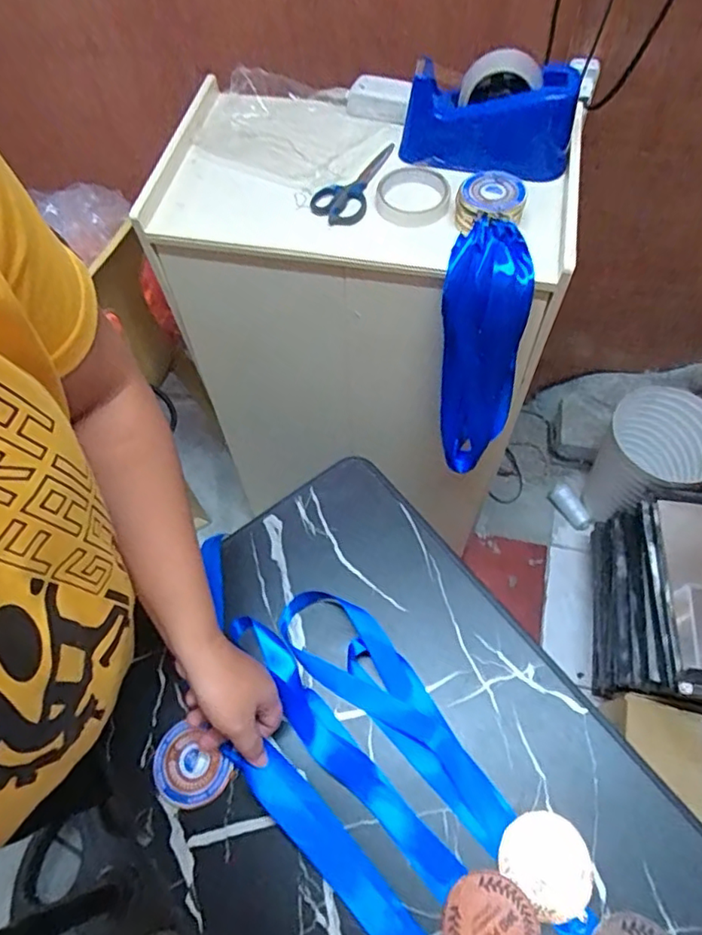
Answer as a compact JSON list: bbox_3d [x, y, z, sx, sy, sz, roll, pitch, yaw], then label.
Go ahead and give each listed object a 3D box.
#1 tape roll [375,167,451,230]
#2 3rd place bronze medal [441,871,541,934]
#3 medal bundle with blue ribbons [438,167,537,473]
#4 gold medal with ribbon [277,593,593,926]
[{"bbox_3d":[0.077,-0.330,0.717,0.089,0.021,0.097,-1,61,2],"label":"tape roll"},{"bbox_3d":[0.111,0.365,0.463,0.073,0.004,0.071,21,64,14],"label":"3rd place bronze medal"},{"bbox_3d":[0.161,-0.164,0.757,0.095,0.370,0.103,0,37,3],"label":"medal bundle with blue ribbons"},{"bbox_3d":[0.069,0.242,0.536,0.341,0.024,0.075,40,70,22],"label":"gold medal with ribbon"}]

